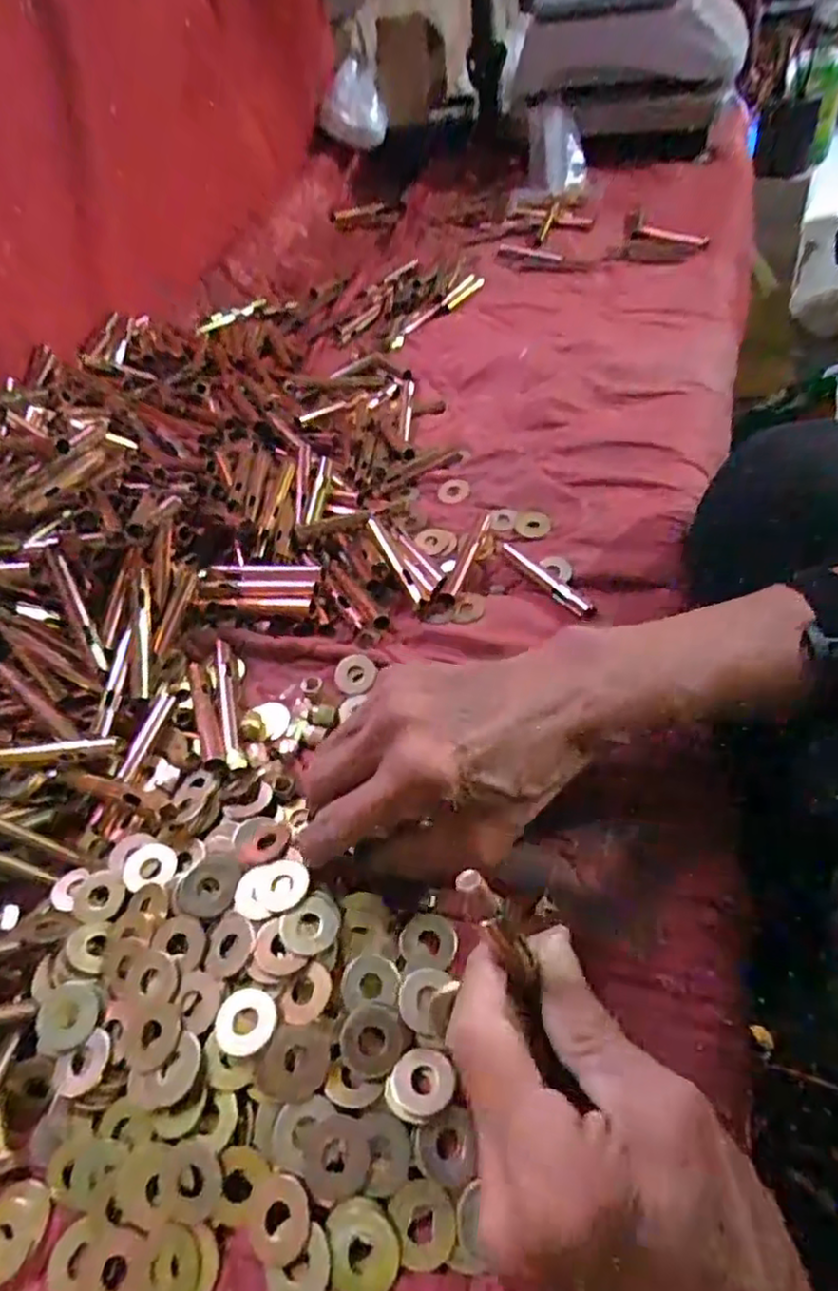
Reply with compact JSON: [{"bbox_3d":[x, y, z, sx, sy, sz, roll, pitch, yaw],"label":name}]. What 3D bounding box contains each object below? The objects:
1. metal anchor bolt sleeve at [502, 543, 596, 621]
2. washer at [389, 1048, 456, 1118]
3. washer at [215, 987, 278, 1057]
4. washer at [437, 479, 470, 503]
[{"bbox_3d":[0.082,-0.043,0.432,0.012,0.009,0.086,-29,50,-14],"label":"metal anchor bolt sleeve"},{"bbox_3d":[0.001,0.167,0.258,0.025,0.007,0.023,-6,49,6],"label":"washer"},{"bbox_3d":[-0.070,0.151,0.271,0.024,0.004,0.024,-6,49,6],"label":"washer"},{"bbox_3d":[0.028,-0.122,0.526,0.023,0.004,0.024,-3,69,7],"label":"washer"}]

